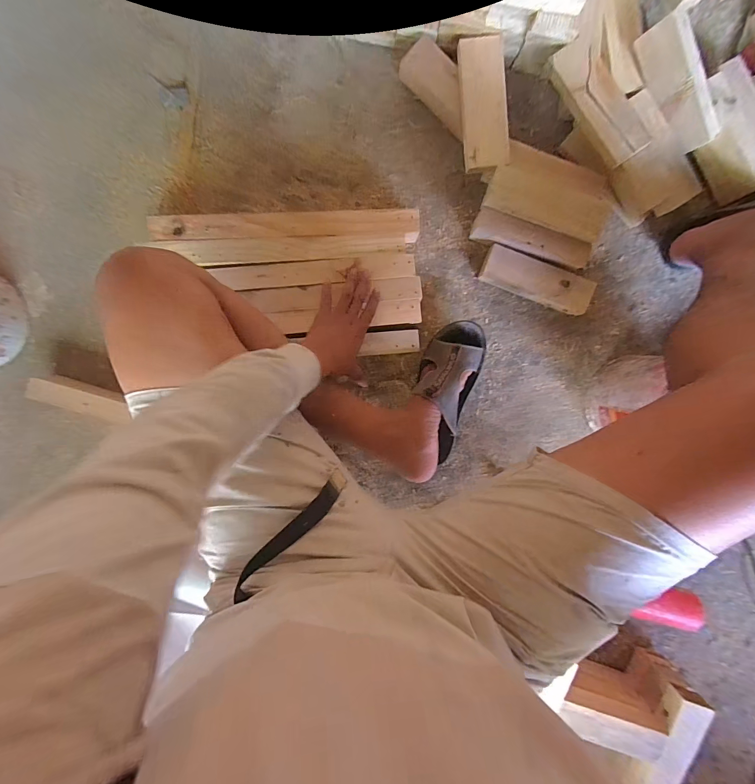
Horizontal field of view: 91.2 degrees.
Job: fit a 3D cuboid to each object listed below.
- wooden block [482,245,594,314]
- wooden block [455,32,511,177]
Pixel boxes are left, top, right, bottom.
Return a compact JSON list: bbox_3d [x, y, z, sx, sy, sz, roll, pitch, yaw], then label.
[{"bbox_3d":[0.278,-0.194,0.644,0.187,0.026,0.062,26,94,9],"label":"wooden block"},{"bbox_3d":[0.169,-0.451,0.583,0.069,0.023,0.192,-5,96,1],"label":"wooden block"}]

